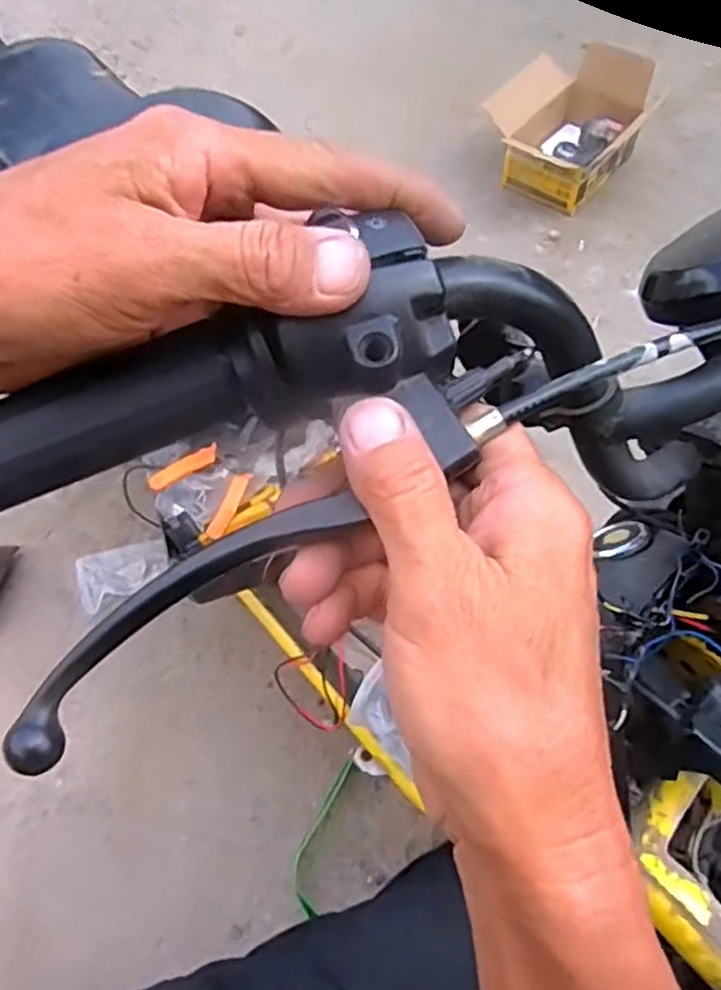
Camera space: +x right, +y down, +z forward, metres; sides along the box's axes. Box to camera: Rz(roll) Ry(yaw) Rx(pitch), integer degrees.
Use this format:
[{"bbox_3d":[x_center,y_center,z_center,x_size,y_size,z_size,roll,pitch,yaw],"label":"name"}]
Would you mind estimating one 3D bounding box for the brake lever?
[{"bbox_3d":[-0.038,0.024,0.233,0.168,0.015,0.029,-36,67,-4],"label":"brake lever"}]

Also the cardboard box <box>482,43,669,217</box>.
[{"bbox_3d":[0.482,-0.870,1.712,0.300,0.177,0.361,36,68,18],"label":"cardboard box"}]

